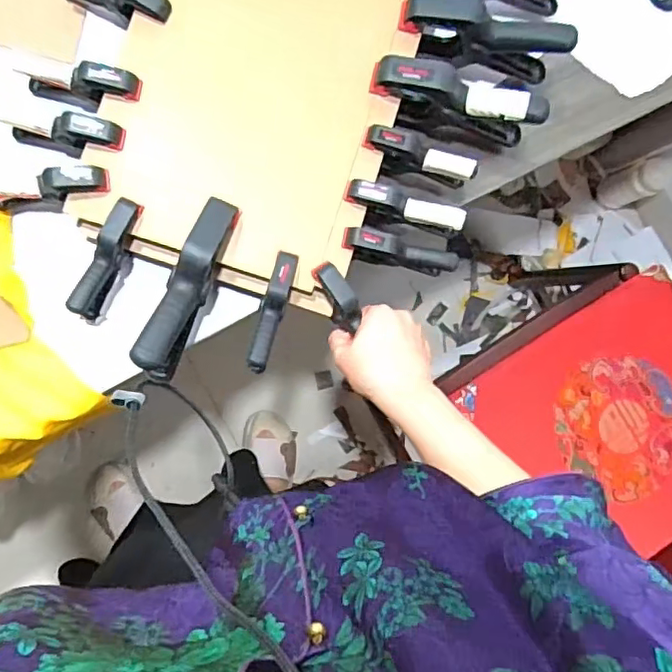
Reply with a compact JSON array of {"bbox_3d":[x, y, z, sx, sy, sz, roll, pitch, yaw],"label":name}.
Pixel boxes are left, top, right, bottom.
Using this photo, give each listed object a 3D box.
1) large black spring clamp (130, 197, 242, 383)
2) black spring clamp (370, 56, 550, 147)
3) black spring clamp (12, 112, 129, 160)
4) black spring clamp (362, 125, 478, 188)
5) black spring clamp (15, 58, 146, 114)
[{"bbox_3d":[-0.136,-0.041,0.544,0.032,0.090,0.170,24,85,-8],"label":"large black spring clamp"},{"bbox_3d":[0.120,-0.235,0.604,0.172,0.123,0.033,12,86,-9],"label":"black spring clamp"},{"bbox_3d":[-0.254,-0.187,0.557,0.123,0.038,0.029,5,87,30],"label":"black spring clamp"},{"bbox_3d":[0.079,-0.178,0.608,0.113,0.084,0.030,11,87,-9],"label":"black spring clamp"},{"bbox_3d":[-0.242,-0.234,0.561,0.127,0.039,0.031,6,87,26],"label":"black spring clamp"}]

